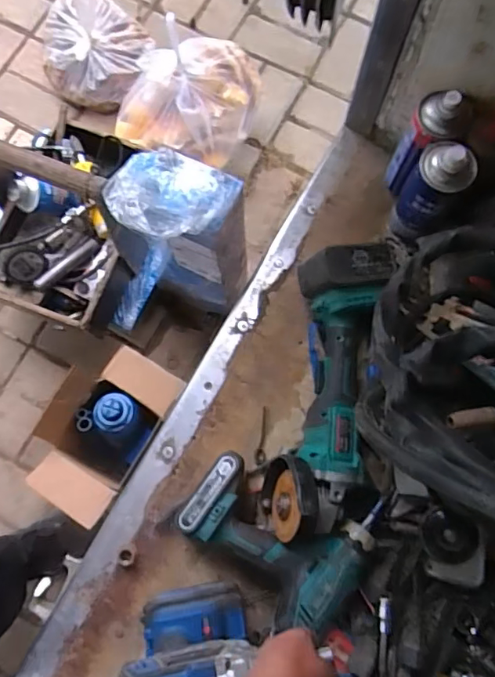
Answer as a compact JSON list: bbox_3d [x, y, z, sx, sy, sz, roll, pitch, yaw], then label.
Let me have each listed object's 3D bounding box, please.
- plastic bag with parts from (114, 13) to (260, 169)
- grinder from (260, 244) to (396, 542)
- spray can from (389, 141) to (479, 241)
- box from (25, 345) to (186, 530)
[{"bbox_3d":[-0.119,-0.474,1.037,0.254,0.136,0.239,20,78,4],"label":"plastic bag with parts"},{"bbox_3d":[0.097,0.051,0.633,0.111,0.117,0.366,13,78,3],"label":"grinder"},{"bbox_3d":[0.227,-0.181,0.662,0.063,0.174,0.064,0,78,0],"label":"spray can"},{"bbox_3d":[-0.224,0.134,0.803,0.143,0.099,0.237,28,79,6],"label":"box"}]

